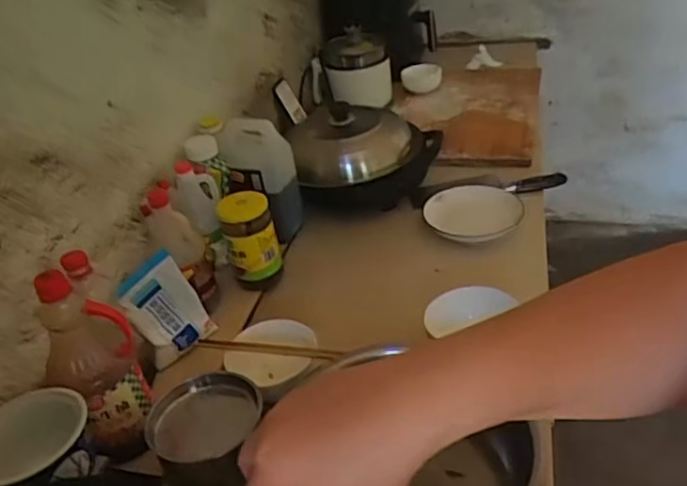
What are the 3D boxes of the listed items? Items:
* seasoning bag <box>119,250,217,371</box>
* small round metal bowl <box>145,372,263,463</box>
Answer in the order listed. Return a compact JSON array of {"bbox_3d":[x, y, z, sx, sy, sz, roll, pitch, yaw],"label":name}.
[{"bbox_3d":[-0.261,0.096,0.916,0.028,0.142,0.101,-13,22,46],"label":"seasoning bag"},{"bbox_3d":[-0.169,0.209,0.733,0.115,0.030,0.124,-5,33,3],"label":"small round metal bowl"}]

